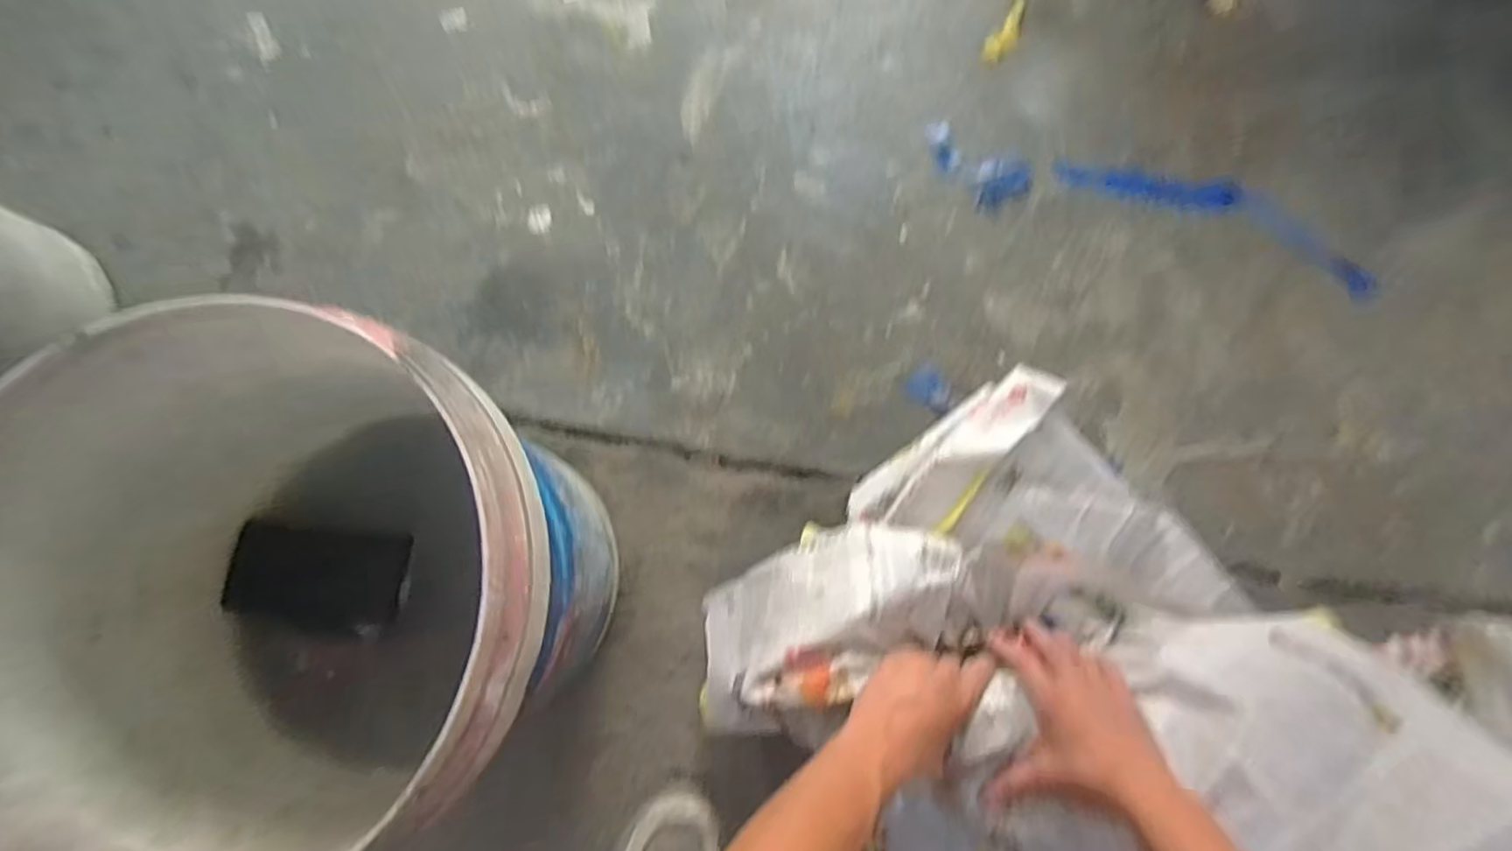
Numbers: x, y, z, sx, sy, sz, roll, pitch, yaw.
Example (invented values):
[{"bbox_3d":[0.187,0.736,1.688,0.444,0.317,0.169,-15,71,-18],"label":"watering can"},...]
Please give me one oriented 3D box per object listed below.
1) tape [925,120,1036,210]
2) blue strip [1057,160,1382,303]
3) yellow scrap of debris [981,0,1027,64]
[{"bbox_3d":[0.250,-0.296,0.761,0.133,0.008,0.072,30,79,6],"label":"tape"},{"bbox_3d":[0.527,-0.248,0.753,0.362,0.009,0.078,25,79,5],"label":"blue strip"},{"bbox_3d":[0.313,-0.526,0.816,0.043,0.004,0.190,12,78,3],"label":"yellow scrap of debris"}]

